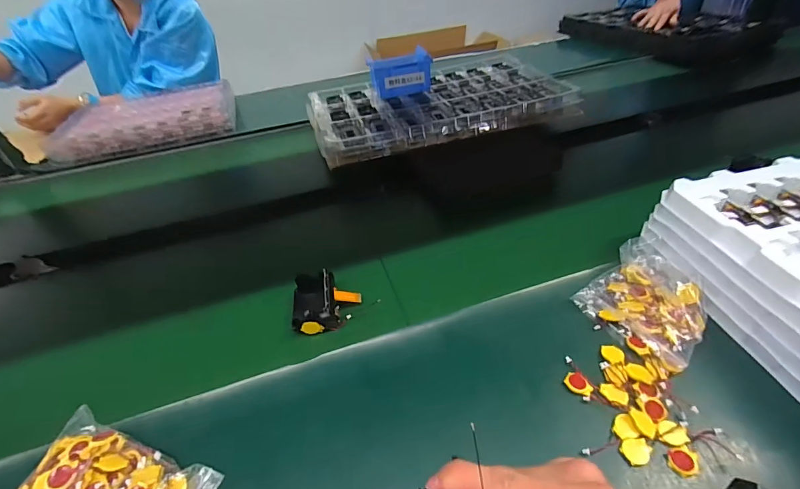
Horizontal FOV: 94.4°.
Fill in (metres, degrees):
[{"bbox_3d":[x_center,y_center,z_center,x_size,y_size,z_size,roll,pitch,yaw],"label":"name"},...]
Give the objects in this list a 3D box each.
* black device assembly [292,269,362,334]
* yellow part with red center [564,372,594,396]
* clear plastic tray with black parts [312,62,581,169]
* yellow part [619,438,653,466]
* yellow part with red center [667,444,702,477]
[{"bbox_3d":[-0.089,0.060,0.440,0.076,0.040,0.082,-13,42,-8],"label":"black device assembly"},{"bbox_3d":[0.170,0.132,0.352,0.024,0.004,0.020,28,51,32],"label":"yellow part with red center"},{"bbox_3d":[0.075,-0.306,0.774,0.521,0.042,0.316,-15,42,-11],"label":"clear plastic tray with black parts"},{"bbox_3d":[0.197,0.171,0.308,0.024,0.004,0.020,-24,45,-20],"label":"yellow part"},{"bbox_3d":[0.231,0.176,0.301,0.025,0.004,0.021,-14,42,-10],"label":"yellow part with red center"}]

